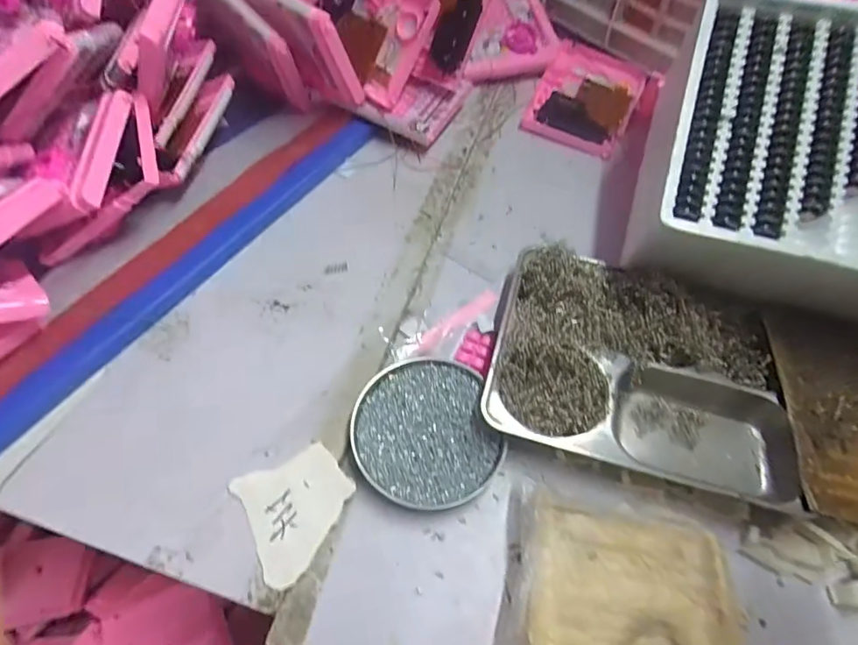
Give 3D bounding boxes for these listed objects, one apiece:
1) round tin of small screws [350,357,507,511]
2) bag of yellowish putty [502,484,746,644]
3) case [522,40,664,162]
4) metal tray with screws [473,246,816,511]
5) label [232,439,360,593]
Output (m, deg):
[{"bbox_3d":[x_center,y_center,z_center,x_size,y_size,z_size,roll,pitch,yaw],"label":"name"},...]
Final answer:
[{"bbox_3d":[-0.004,0.098,0.450,0.123,0.019,0.132,2,57,-3],"label":"round tin of small screws"},{"bbox_3d":[0.135,0.241,0.355,0.163,0.040,0.211,11,57,3],"label":"bag of yellowish putty"},{"bbox_3d":[0.224,-0.319,0.709,0.143,0.048,0.180,32,61,16],"label":"case"},{"bbox_3d":[0.198,0.042,0.470,0.267,0.058,0.206,16,58,6],"label":"metal tray with screws"},{"bbox_3d":[-0.107,0.154,0.416,0.086,0.004,0.092,-27,63,-16],"label":"label"}]

